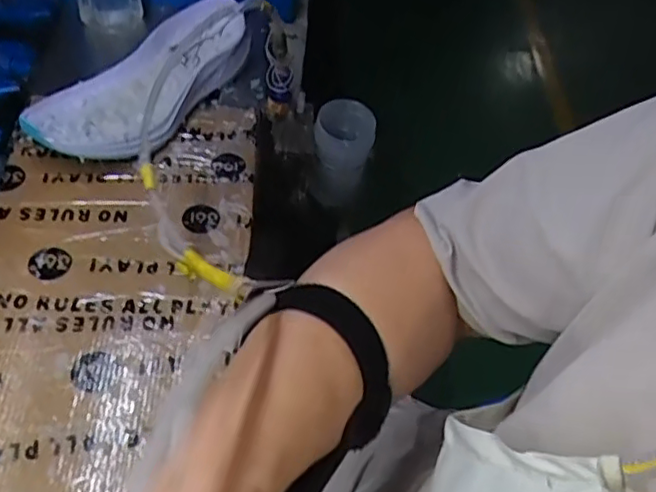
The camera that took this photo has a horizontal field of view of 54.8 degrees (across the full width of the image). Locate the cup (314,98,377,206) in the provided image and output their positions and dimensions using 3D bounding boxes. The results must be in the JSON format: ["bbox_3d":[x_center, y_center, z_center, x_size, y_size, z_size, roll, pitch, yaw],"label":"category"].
[{"bbox_3d":[0.019,-0.118,0.851,0.075,0.127,0.079,10,52,-1],"label":"cup"}]

